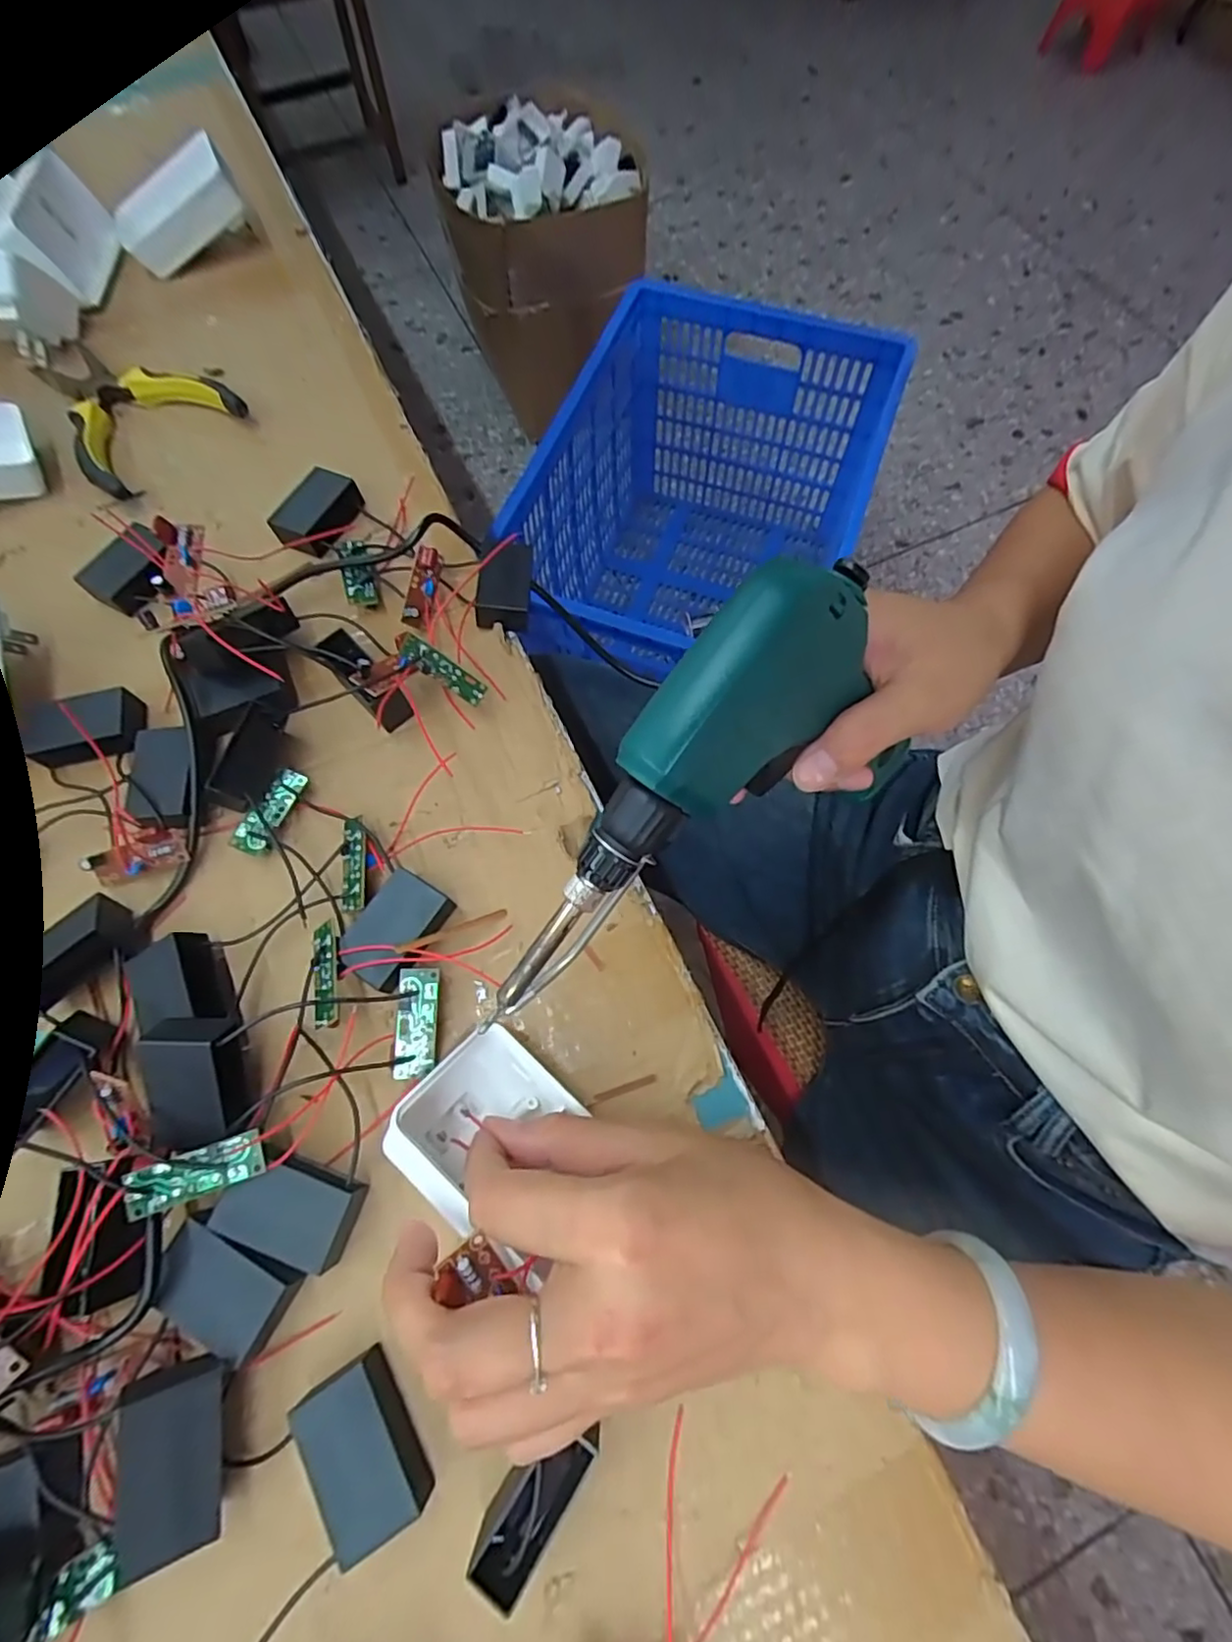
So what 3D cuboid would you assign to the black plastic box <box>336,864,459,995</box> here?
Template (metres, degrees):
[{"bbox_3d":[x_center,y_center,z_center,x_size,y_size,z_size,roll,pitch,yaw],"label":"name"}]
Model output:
[{"bbox_3d":[-0.099,0.049,0.285,0.035,0.019,0.047,28,72,11],"label":"black plastic box"}]

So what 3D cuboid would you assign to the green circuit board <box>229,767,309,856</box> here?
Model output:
[{"bbox_3d":[-0.168,-0.005,0.308,0.016,0.006,0.044,25,73,-3],"label":"green circuit board"}]

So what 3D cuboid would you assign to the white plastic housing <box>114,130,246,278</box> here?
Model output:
[{"bbox_3d":[-0.317,-0.445,0.462,0.116,0.042,0.022,-5,66,29],"label":"white plastic housing"}]

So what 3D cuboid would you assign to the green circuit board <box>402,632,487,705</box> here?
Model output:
[{"bbox_3d":[-0.085,-0.074,0.312,0.045,0.015,0.004,35,37,-14],"label":"green circuit board"}]

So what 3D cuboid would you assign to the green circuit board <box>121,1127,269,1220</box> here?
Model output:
[{"bbox_3d":[-0.157,0.131,0.236,0.045,0.006,0.017,-15,69,-18],"label":"green circuit board"}]

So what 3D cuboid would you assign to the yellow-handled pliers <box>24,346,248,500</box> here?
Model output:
[{"bbox_3d":[-0.327,-0.272,0.411,0.154,0.019,0.097,37,74,14],"label":"yellow-handled pliers"}]

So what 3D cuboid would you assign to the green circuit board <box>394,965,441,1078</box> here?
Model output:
[{"bbox_3d":[-0.085,0.086,0.270,0.017,0.004,0.044,2,78,-11],"label":"green circuit board"}]

